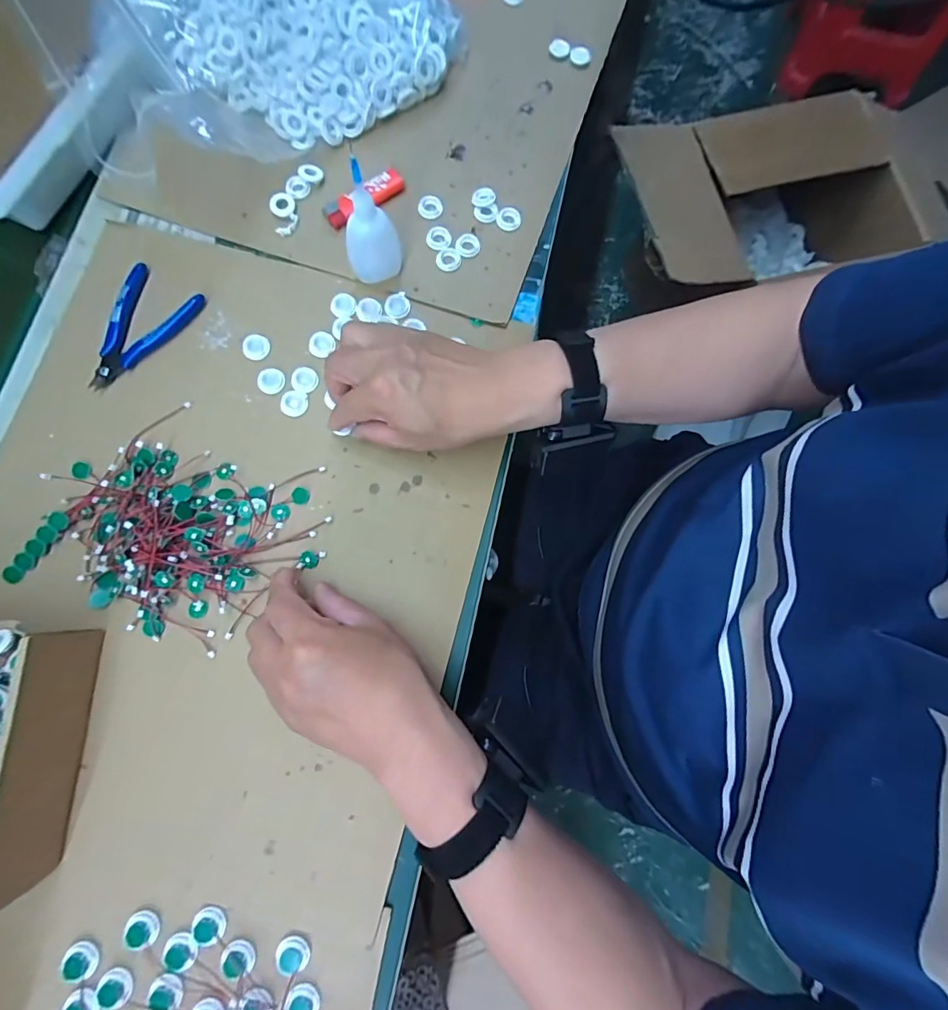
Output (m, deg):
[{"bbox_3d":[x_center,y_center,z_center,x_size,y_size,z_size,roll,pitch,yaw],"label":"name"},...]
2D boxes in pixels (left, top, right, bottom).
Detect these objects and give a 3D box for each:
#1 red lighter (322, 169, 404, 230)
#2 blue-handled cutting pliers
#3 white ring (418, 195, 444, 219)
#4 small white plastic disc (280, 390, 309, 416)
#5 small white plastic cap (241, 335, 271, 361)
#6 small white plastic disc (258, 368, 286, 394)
[{"bbox_3d":[-0.103,-0.291,0.441,0.081,0.011,0.025,-35,82,-7],"label":"red lighter"},{"bbox_3d":[-0.305,-0.156,0.414,0.069,0.013,0.116,31,80,5],"label":"blue-handled cutting pliers"},{"bbox_3d":[-0.042,-0.285,0.445,0.023,0.005,0.021,0,79,-1],"label":"white ring"},{"bbox_3d":[-0.157,-0.089,0.407,0.023,0.004,0.022,0,79,-1],"label":"small white plastic disc"},{"bbox_3d":[-0.195,-0.141,0.416,0.024,0.007,0.023,0,79,-1],"label":"small white plastic cap"},{"bbox_3d":[-0.179,-0.110,0.410,0.023,0.004,0.025,0,79,-1],"label":"small white plastic disc"}]

